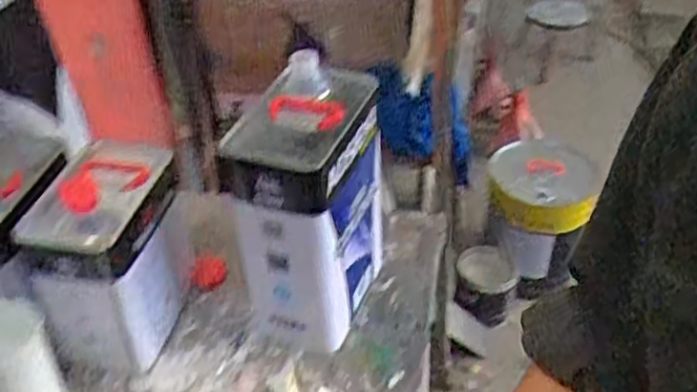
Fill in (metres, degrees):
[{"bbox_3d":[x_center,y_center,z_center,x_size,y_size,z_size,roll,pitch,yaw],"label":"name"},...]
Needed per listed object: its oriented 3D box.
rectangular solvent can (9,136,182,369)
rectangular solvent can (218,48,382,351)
[{"bbox_3d":[-0.252,0.068,0.800,0.103,0.187,0.180,2,40,8],"label":"rectangular solvent can"},{"bbox_3d":[-0.037,0.015,0.788,0.113,0.272,0.179,10,42,17],"label":"rectangular solvent can"}]

